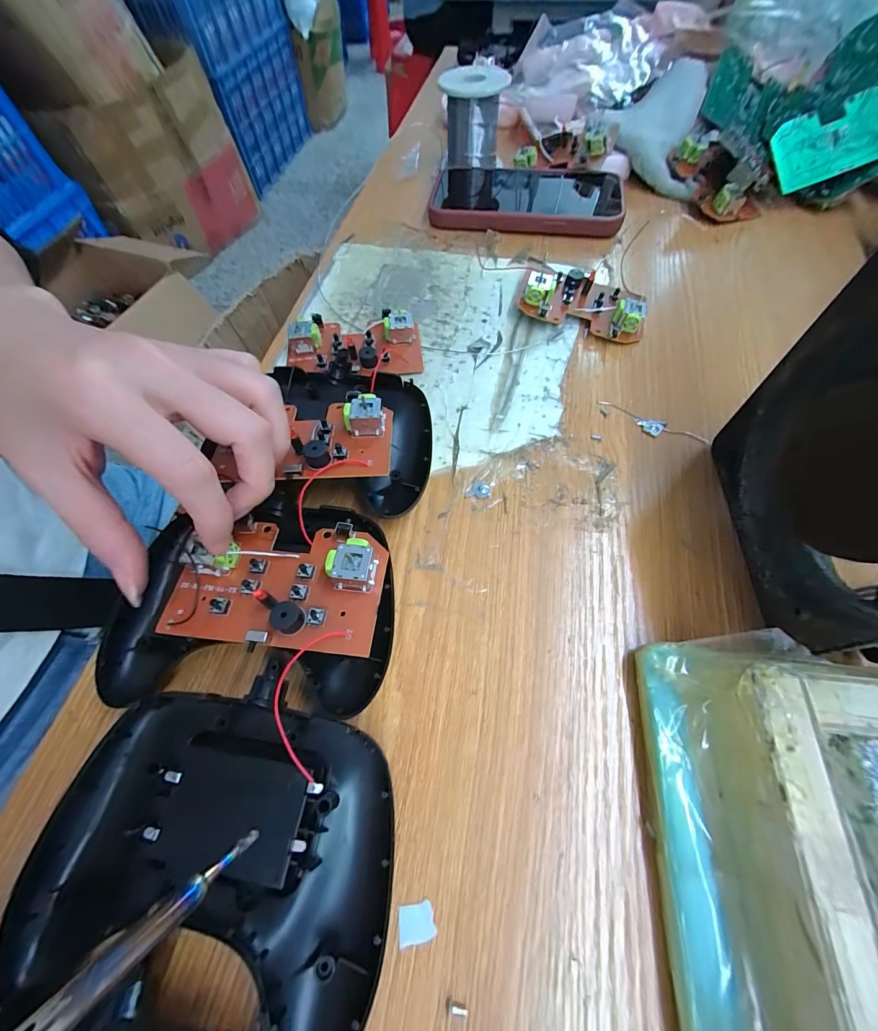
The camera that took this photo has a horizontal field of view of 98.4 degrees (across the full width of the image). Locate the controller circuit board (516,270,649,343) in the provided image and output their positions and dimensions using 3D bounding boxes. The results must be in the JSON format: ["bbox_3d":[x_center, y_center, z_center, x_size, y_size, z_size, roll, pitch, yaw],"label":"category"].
[{"bbox_3d":[0.101,-0.150,0.266,0.086,0.024,0.046,12,64,8],"label":"controller circuit board"}]

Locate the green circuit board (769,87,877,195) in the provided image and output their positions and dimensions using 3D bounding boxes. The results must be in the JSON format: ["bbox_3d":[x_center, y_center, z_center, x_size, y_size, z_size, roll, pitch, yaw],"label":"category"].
[{"bbox_3d":[0.328,-0.311,0.313,0.087,0.009,0.055,-15,97,14],"label":"green circuit board"}]

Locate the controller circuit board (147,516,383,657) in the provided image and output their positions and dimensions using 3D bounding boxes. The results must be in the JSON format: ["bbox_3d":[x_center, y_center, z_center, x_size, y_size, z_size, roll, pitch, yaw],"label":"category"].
[{"bbox_3d":[-0.071,0.027,0.166,0.090,0.015,0.055,6,63,2],"label":"controller circuit board"}]

